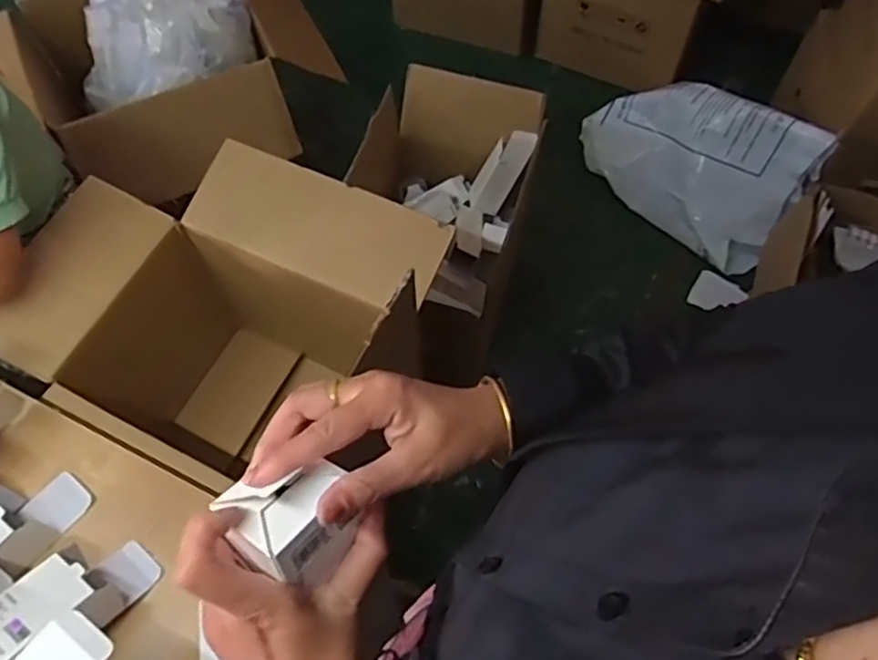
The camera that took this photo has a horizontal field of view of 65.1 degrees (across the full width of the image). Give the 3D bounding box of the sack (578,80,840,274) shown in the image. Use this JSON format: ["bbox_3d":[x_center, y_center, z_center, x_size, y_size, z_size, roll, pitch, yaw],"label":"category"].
[{"bbox_3d":[0.643,-0.454,1.792,0.588,0.399,0.103,40,38,24],"label":"sack"}]

